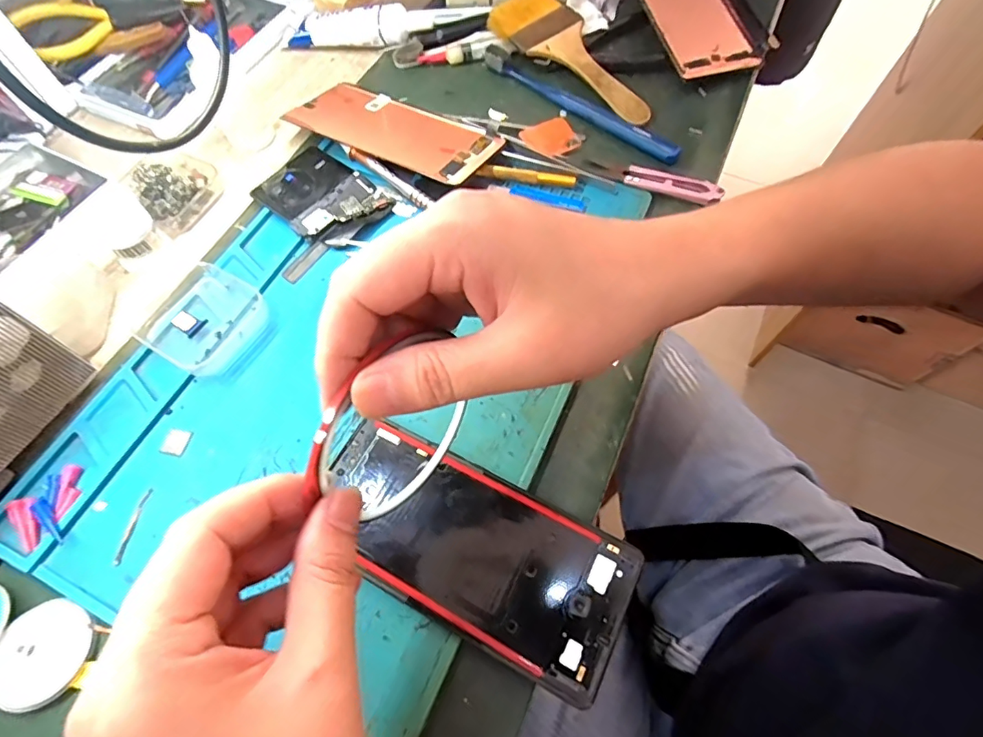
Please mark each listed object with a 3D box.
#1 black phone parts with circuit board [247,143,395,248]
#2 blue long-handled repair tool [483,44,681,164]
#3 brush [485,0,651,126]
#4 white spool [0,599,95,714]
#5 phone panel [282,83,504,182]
[{"bbox_3d":[-0.123,-0.125,0.358,0.094,0.009,0.066,32,68,14],"label":"black phone parts with circuit board"},{"bbox_3d":[0.069,-0.214,0.400,0.187,0.008,0.017,39,70,17],"label":"blue long-handled repair tool"},{"bbox_3d":[0.075,-0.264,0.418,0.065,0.023,0.163,-41,71,-18],"label":"brush"},{"bbox_3d":[-0.208,0.132,0.231,0.039,0.007,0.043,8,65,4],"label":"white spool"},{"bbox_3d":[-0.073,-0.181,0.379,0.154,0.004,0.074,26,57,15],"label":"phone panel"}]

